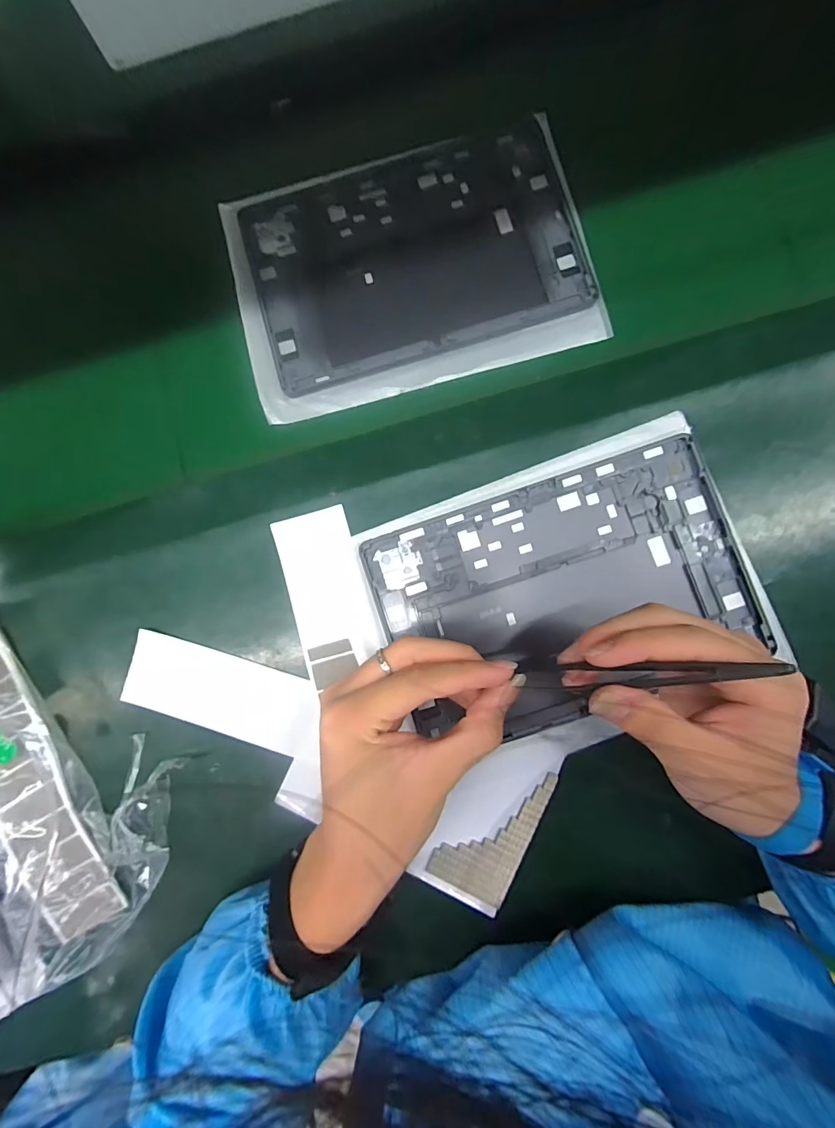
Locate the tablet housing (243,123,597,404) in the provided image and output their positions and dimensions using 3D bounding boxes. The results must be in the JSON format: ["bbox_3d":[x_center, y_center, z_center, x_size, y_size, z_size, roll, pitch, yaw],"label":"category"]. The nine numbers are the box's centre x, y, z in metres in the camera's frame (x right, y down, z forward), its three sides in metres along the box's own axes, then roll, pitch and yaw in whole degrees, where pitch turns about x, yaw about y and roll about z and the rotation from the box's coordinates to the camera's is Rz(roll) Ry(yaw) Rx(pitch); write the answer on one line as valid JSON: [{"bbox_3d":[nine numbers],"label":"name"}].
[{"bbox_3d":[-0.003,-0.243,0.334,0.246,0.010,0.168,-16,84,3],"label":"tablet housing"}]

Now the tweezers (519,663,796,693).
[{"bbox_3d":[0.108,0.055,0.207,0.114,0.009,0.016,-10,84,30],"label":"tweezers"}]

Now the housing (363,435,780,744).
[{"bbox_3d":[0.103,0.020,0.305,0.247,0.010,0.161,-20,84,2],"label":"housing"}]

